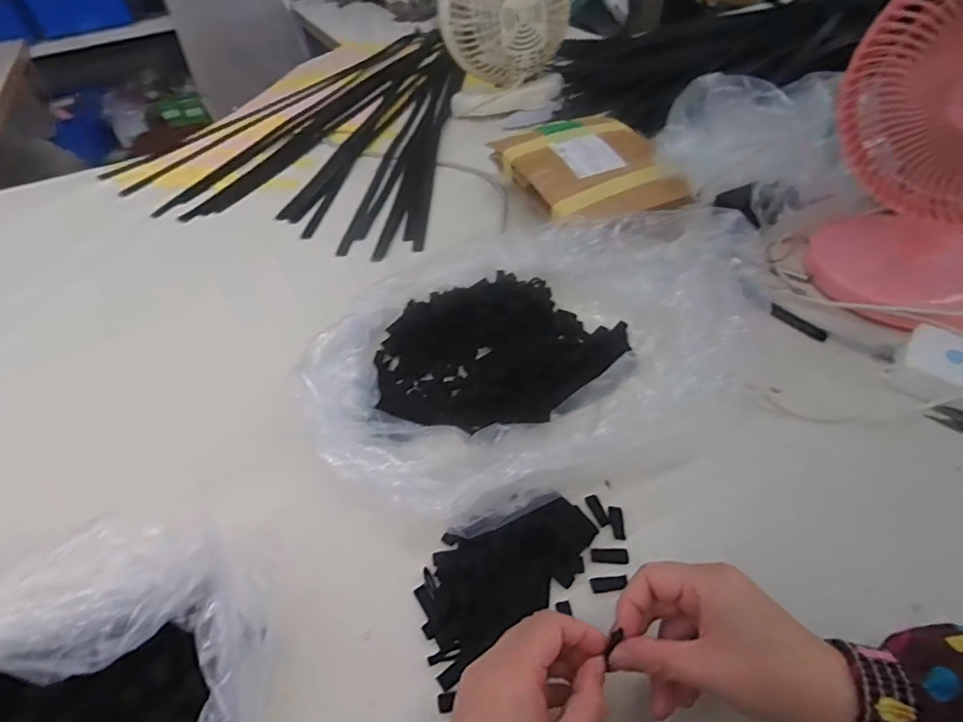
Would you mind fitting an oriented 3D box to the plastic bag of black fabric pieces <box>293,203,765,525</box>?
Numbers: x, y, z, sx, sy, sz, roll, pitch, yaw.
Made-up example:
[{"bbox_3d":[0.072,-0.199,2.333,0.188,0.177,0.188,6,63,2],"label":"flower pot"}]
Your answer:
[{"bbox_3d":[0.054,-0.023,0.514,0.430,0.080,0.299,-22,46,-16],"label":"plastic bag of black fabric pieces"}]

